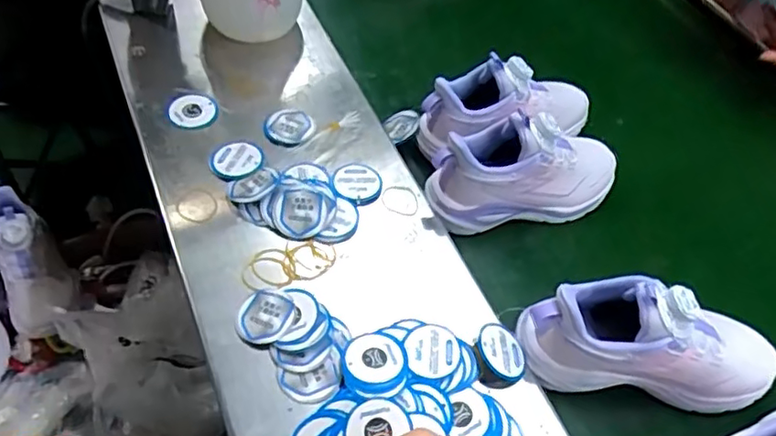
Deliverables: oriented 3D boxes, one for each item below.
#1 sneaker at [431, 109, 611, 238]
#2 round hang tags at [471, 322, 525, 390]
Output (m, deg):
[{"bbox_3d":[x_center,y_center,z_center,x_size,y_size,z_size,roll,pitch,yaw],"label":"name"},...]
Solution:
[{"bbox_3d":[0.141,-0.055,0.591,0.204,0.088,0.070,-10,56,-11],"label":"sneaker"},{"bbox_3d":[0.090,0.115,0.509,0.040,0.025,0.052,-18,75,-42],"label":"round hang tags"}]

